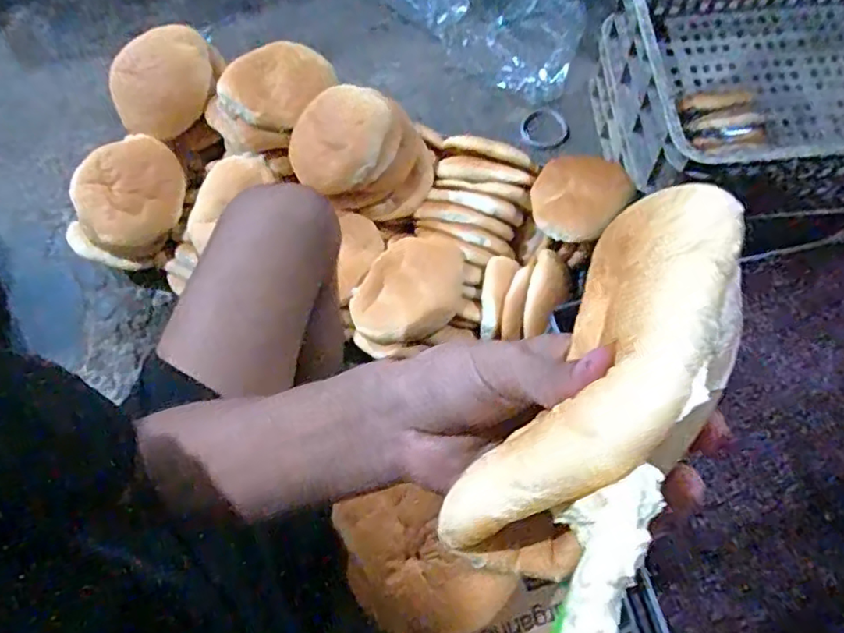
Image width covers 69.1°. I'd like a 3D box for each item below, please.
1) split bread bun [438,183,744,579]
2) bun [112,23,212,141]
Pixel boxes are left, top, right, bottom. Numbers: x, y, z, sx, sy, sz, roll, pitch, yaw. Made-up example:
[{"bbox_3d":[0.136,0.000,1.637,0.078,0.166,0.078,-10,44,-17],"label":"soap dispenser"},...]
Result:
[{"bbox_3d":[0.054,0.017,0.185,0.050,0.050,0.137,31,86,15],"label":"split bread bun"},{"bbox_3d":[-0.417,-0.375,0.988,0.178,0.150,0.064,-24,28,0],"label":"bun"}]

